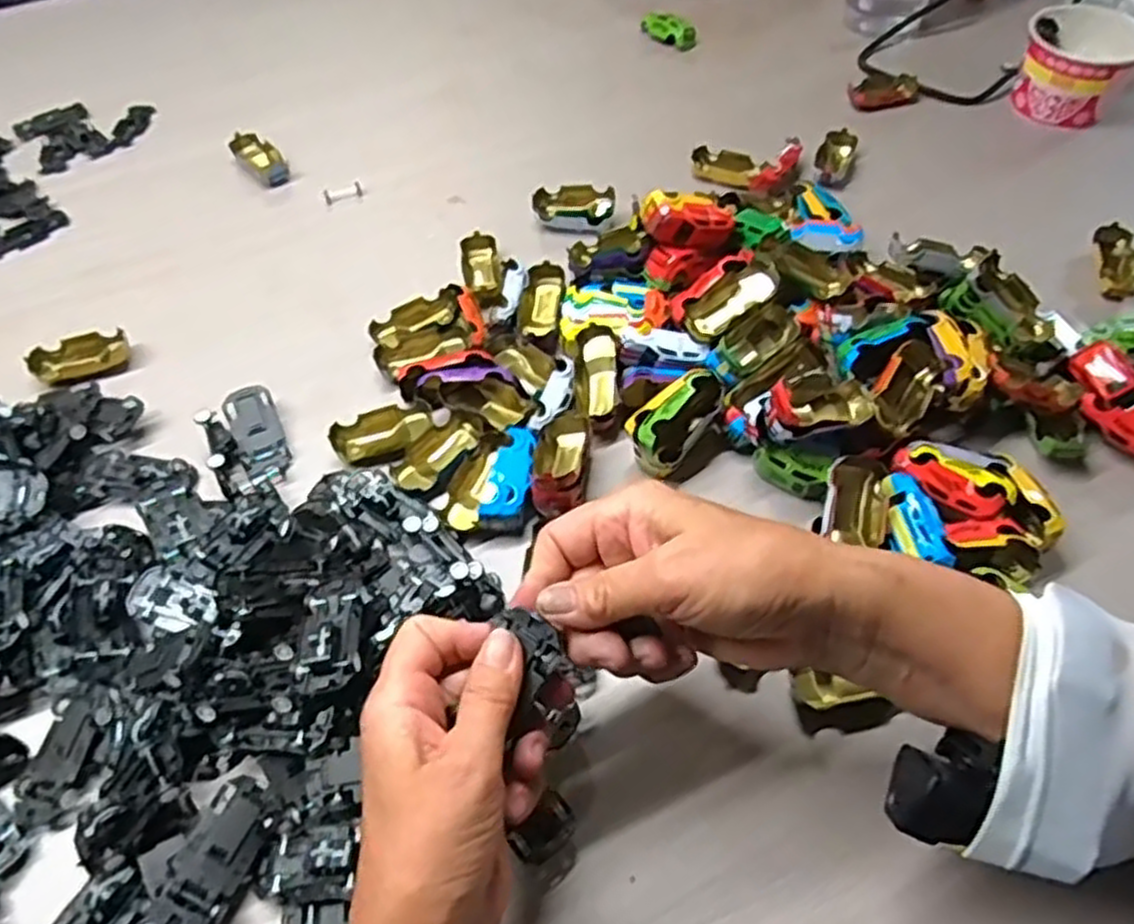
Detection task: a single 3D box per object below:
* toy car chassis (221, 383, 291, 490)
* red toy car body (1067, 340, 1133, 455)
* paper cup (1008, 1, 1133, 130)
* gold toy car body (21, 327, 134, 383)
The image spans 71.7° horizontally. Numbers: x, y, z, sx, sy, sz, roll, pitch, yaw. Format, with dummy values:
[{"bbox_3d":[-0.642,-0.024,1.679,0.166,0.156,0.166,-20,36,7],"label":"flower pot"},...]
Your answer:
[{"bbox_3d":[-0.198,-0.016,0.506,0.031,0.017,0.074,-23,56,-14],"label":"toy car chassis"},{"bbox_3d":[0.339,-0.035,0.478,0.030,0.028,0.081,-20,72,-12],"label":"red toy car body"},{"bbox_3d":[0.445,-0.345,0.687,0.093,0.078,0.076,26,59,20],"label":"paper cup"},{"bbox_3d":[-0.343,-0.075,0.552,0.062,0.014,0.037,-13,54,-7],"label":"gold toy car body"}]

